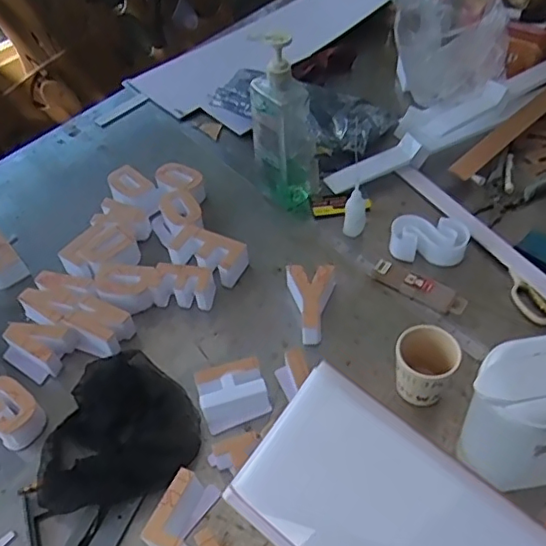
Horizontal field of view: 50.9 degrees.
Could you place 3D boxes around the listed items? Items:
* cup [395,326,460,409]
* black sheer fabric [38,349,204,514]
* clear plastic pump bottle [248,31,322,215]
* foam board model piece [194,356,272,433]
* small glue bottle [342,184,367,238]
[{"bbox_3d":[0.186,0.118,0.710,0.071,0.095,0.068,-2,48,3],"label":"cup"},{"bbox_3d":[-0.192,0.188,0.726,0.188,0.032,0.205,-11,48,-5],"label":"black sheer fabric"},{"bbox_3d":[0.019,-0.222,0.889,0.092,0.276,0.064,-15,49,-8],"label":"clear plastic pump bottle"},{"bbox_3d":[-0.051,0.154,0.728,0.083,0.047,0.067,-18,49,-11],"label":"foam board model piece"},{"bbox_3d":[0.130,-0.098,0.904,0.034,0.074,0.036,4,49,9],"label":"small glue bottle"}]

